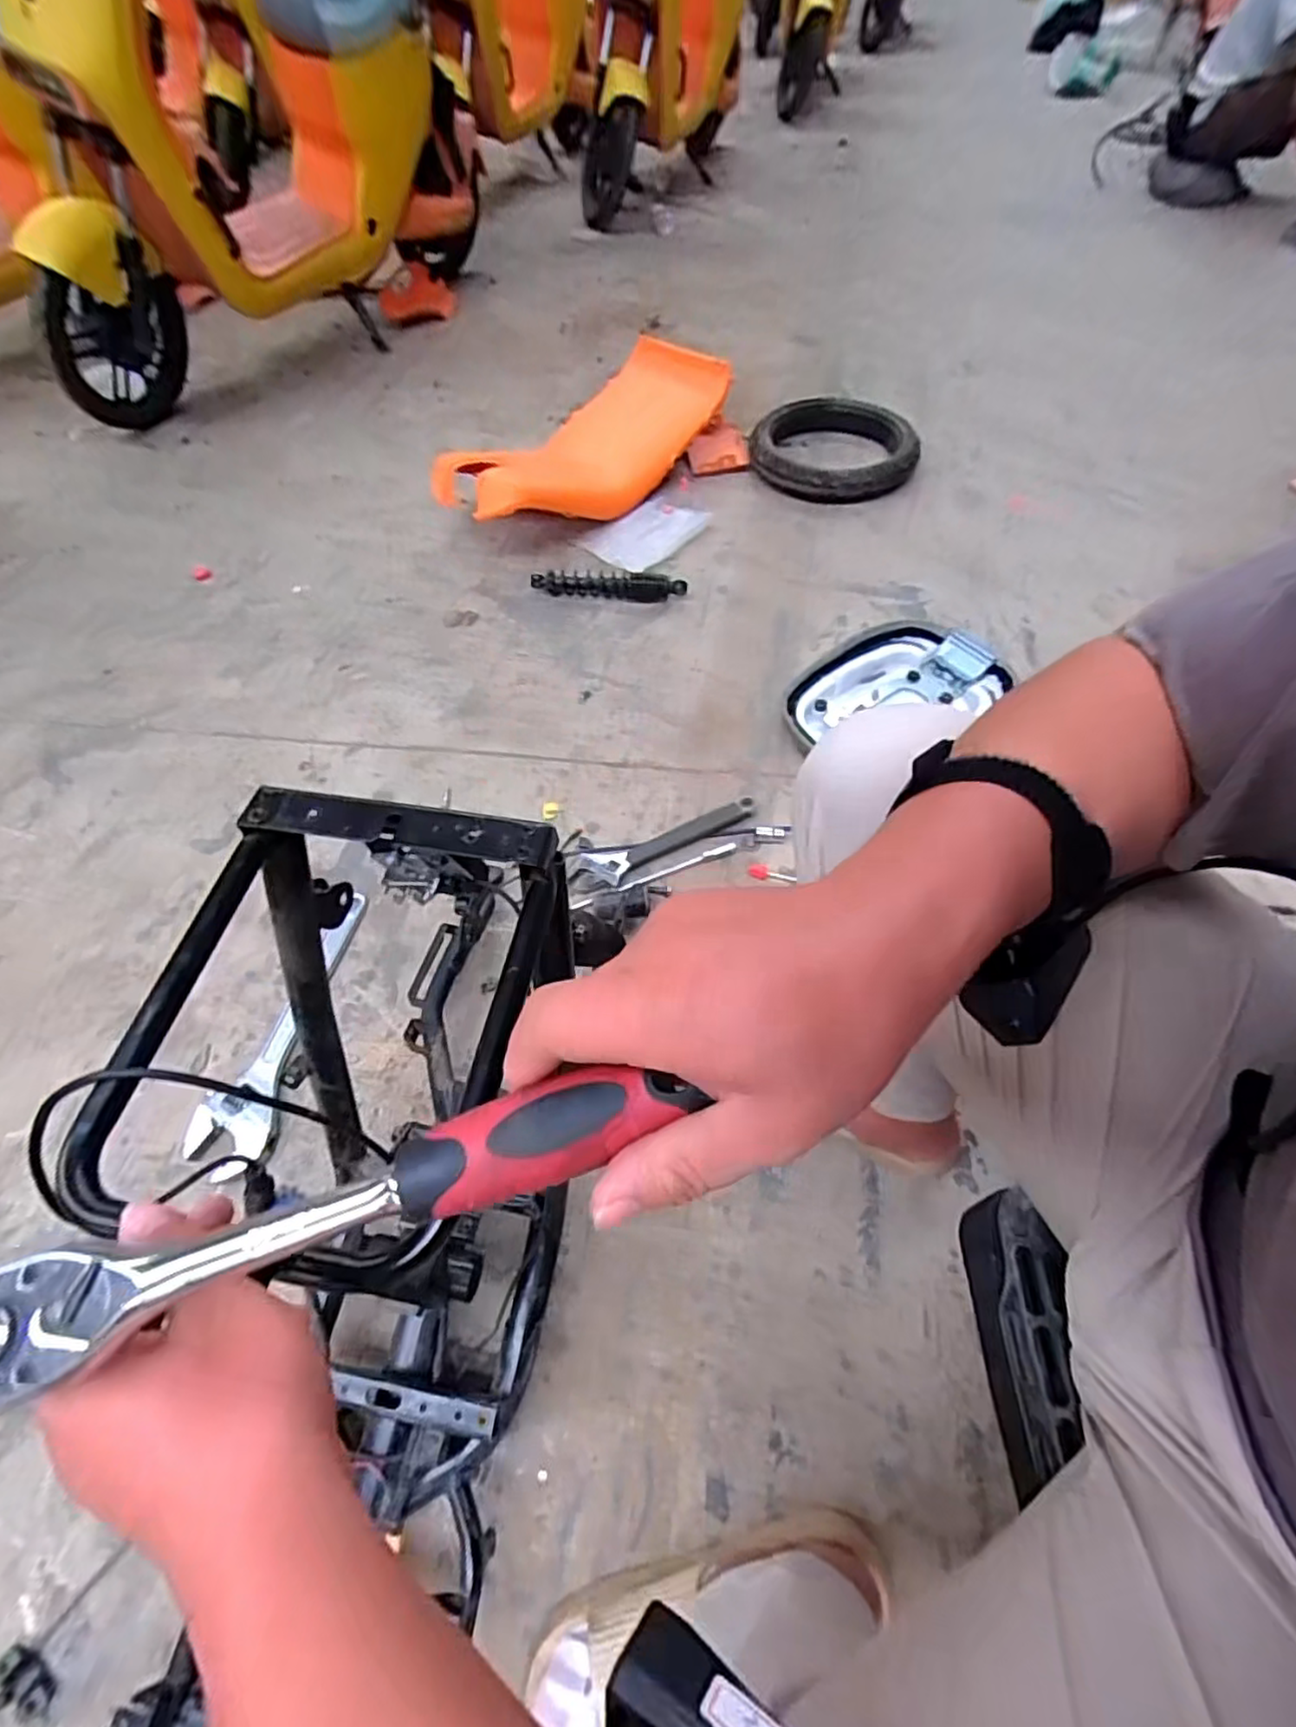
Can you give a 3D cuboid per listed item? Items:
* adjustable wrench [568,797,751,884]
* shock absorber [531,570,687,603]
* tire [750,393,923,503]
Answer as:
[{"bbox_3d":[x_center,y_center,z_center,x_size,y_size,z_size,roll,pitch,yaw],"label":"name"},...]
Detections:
[{"bbox_3d":[0.026,-0.029,0.942,0.273,0.018,0.062,-21,60,-13],"label":"adjustable wrench"},{"bbox_3d":[-0.072,-0.521,1.246,0.277,0.038,0.048,4,57,3],"label":"shock absorber"},{"bbox_3d":[0.413,-0.932,1.496,0.368,0.053,0.370,3,57,2],"label":"tire"}]

